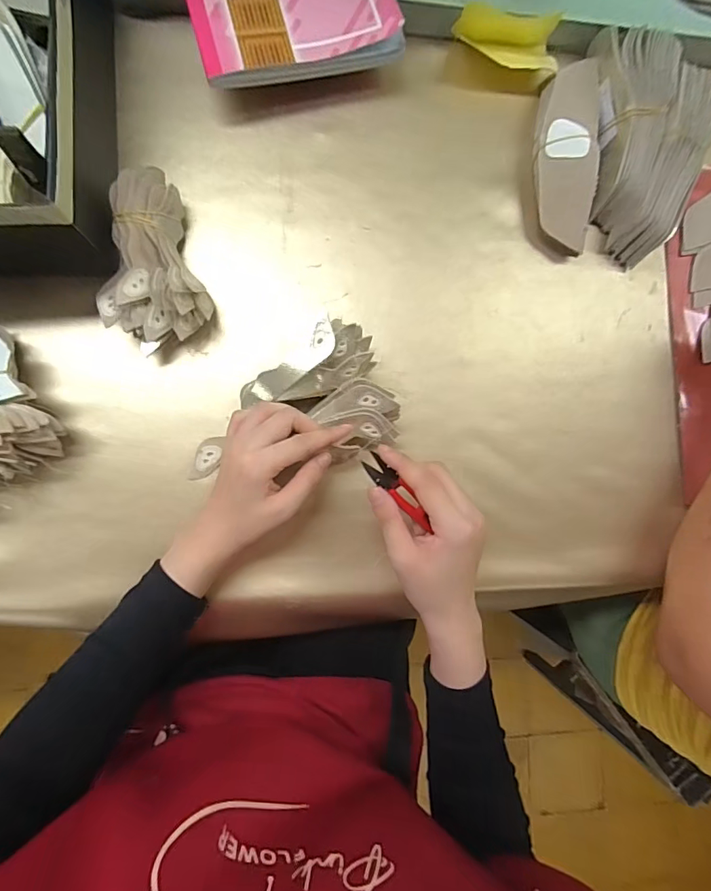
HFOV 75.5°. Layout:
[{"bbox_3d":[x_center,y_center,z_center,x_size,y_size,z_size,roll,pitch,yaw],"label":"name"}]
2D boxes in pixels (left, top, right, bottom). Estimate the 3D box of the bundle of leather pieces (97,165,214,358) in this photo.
[{"bbox_3d":[-0.175,-0.149,0.383,0.085,0.053,0.133,-17,90,-6],"label":"bundle of leather pieces"}]

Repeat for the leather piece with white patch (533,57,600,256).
[{"bbox_3d":[0.196,-0.272,0.431,0.057,0.035,0.166,-1,89,-6],"label":"leather piece with white patch"}]

